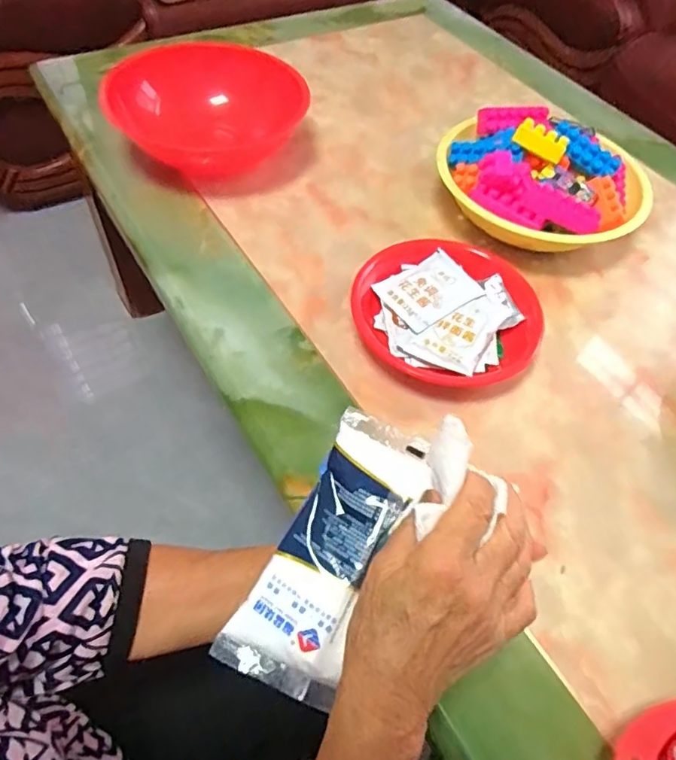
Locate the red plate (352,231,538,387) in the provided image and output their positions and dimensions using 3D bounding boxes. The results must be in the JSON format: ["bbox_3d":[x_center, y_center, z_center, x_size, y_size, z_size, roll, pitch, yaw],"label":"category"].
[{"bbox_3d":[0.112,-0.069,0.568,0.184,0.046,0.176,2,55,-3],"label":"red plate"}]

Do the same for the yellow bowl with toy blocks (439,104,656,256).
[{"bbox_3d":[0.243,-0.243,0.662,0.245,0.103,0.211,15,55,6],"label":"yellow bowl with toy blocks"}]

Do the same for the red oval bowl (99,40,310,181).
[{"bbox_3d":[-0.174,-0.346,0.712,0.233,0.080,0.199,-21,59,-18],"label":"red oval bowl"}]

